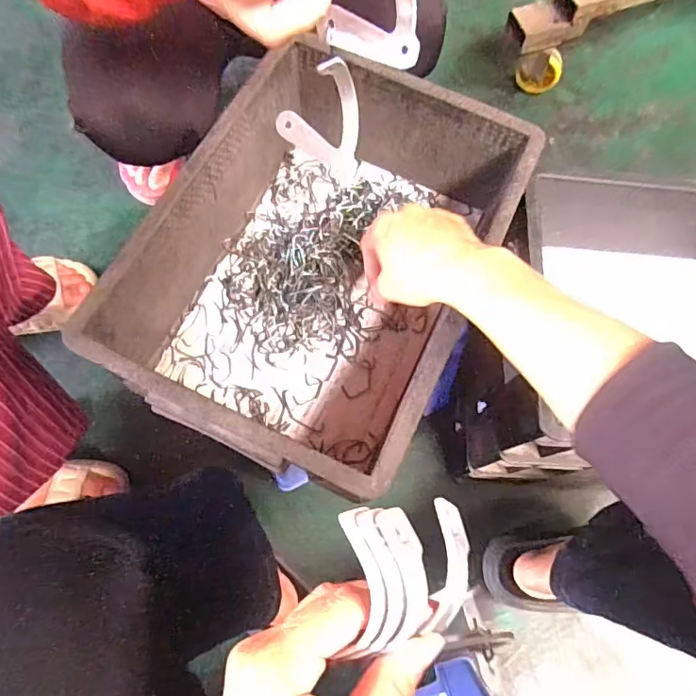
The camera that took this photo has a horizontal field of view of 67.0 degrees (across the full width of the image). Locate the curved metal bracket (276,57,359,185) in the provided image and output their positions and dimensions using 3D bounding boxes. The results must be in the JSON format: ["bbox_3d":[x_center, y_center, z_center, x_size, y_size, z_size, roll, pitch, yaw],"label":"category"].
[{"bbox_3d":[-0.008,-0.183,0.430,0.078,0.085,0.011,30,50,-27],"label":"curved metal bracket"}]

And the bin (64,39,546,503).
[{"bbox_3d":[-0.015,-0.071,0.452,0.243,0.122,0.340,26,73,6],"label":"bin"}]

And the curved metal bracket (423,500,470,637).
[{"bbox_3d":[0.044,0.094,0.227,0.017,0.013,0.053,6,72,0],"label":"curved metal bracket"}]

